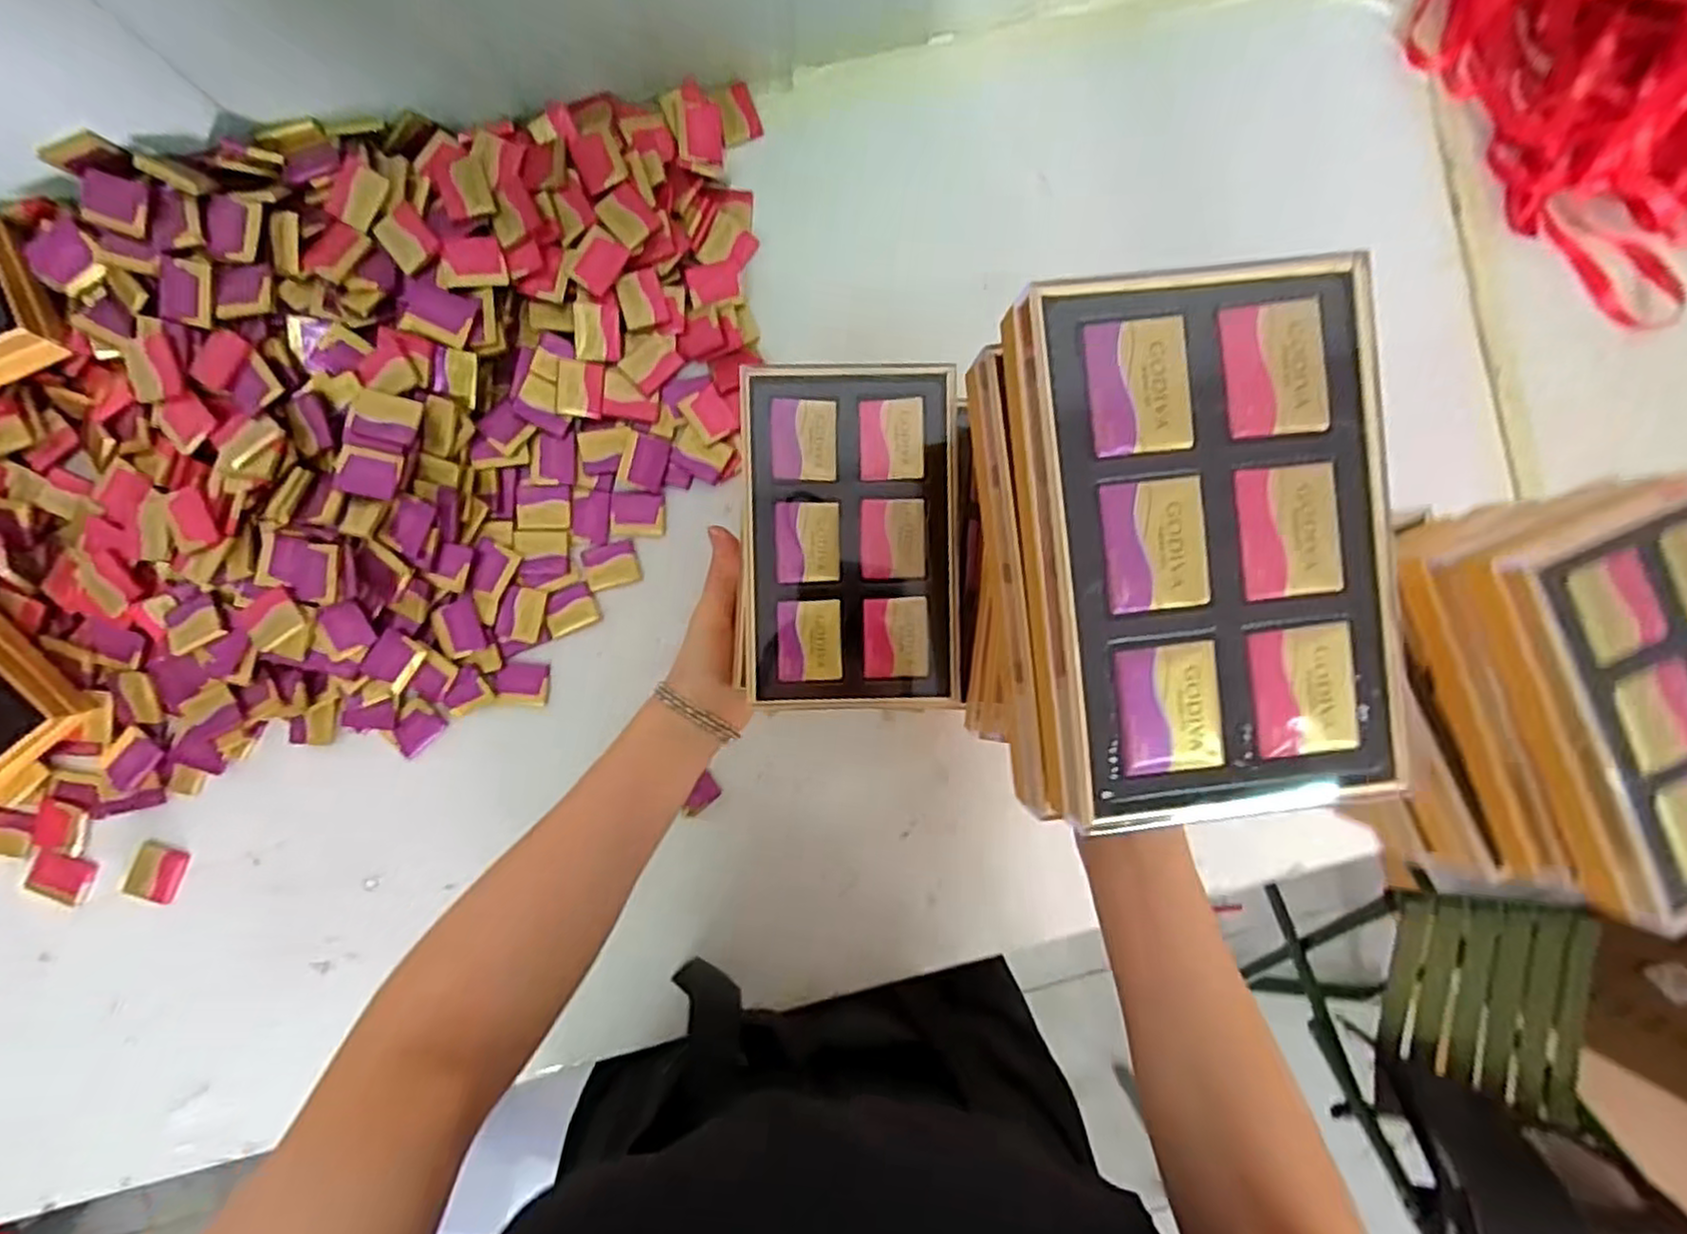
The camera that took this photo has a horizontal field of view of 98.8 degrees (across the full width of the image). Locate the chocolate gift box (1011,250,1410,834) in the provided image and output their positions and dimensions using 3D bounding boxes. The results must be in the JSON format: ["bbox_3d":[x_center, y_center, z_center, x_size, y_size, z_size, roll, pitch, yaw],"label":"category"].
[{"bbox_3d":[0.113,-0.022,0.223,0.106,0.022,0.163,-7,97,-4],"label":"chocolate gift box"}]

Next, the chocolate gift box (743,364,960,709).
[{"bbox_3d":[0.004,-0.039,0.357,0.102,0.021,0.165,-1,97,-5],"label":"chocolate gift box"}]

